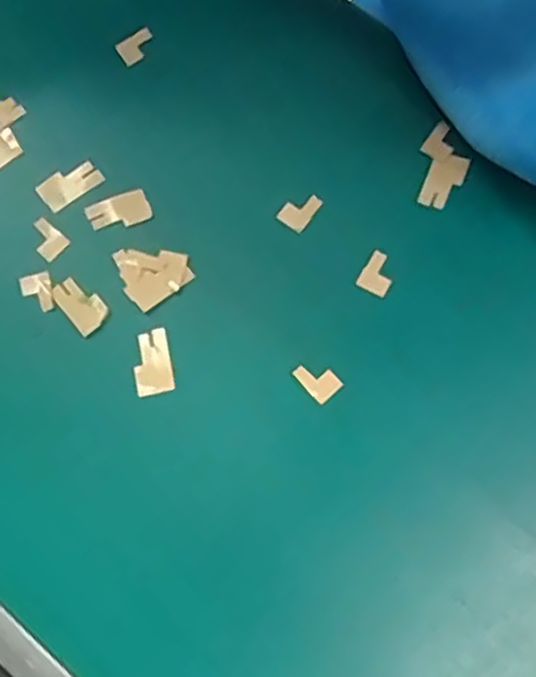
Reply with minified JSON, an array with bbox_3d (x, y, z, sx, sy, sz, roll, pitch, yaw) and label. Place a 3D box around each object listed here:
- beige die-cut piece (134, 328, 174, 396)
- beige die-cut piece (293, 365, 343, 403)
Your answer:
[{"bbox_3d":[-0.049,0.010,0.315,0.016,0.005,0.028,-11,69,-9],"label":"beige die-cut piece"},{"bbox_3d":[0.021,0.017,0.312,0.014,0.004,0.018,-42,79,-8],"label":"beige die-cut piece"}]

